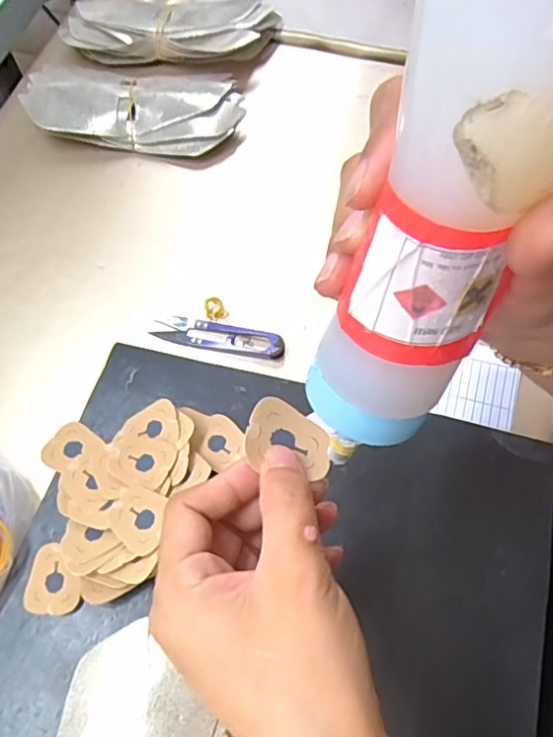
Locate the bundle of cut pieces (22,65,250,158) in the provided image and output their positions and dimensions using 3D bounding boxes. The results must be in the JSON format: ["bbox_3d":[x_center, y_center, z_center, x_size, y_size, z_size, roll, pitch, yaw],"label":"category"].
[{"bbox_3d":[-0.130,-0.235,0.511,0.193,0.031,0.085,10,65,6],"label":"bundle of cut pieces"}]

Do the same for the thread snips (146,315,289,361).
[{"bbox_3d":[-0.043,-0.025,0.422,0.098,0.005,0.023,10,65,6],"label":"thread snips"}]

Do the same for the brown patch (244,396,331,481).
[{"bbox_3d":[0.006,0.029,0.239,0.037,0.004,0.028,21,57,-12],"label":"brown patch"}]

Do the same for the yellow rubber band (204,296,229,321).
[{"bbox_3d":[-0.047,-0.046,0.431,0.015,0.004,0.021,-22,66,-9],"label":"yellow rubber band"}]

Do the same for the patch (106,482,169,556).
[{"bbox_3d":[-0.079,0.085,0.327,0.036,0.004,0.034,16,62,20],"label":"patch"}]

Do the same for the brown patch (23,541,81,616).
[{"bbox_3d":[-0.128,0.123,0.331,0.032,0.004,0.037,9,70,10],"label":"brown patch"}]

